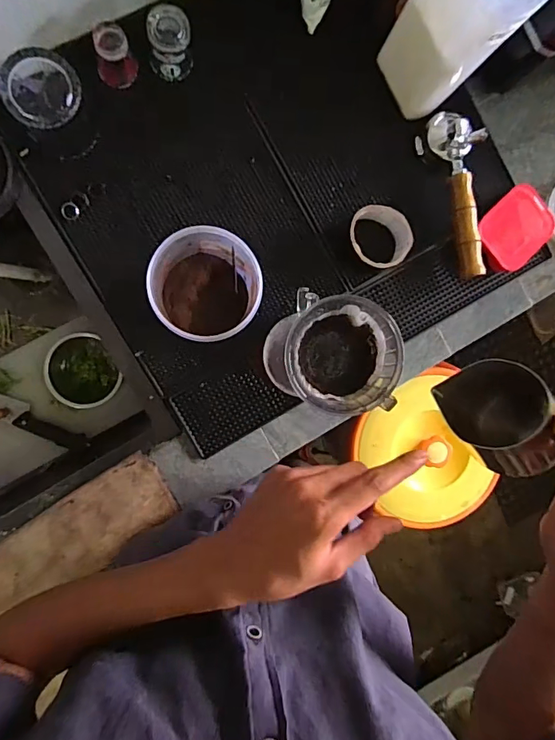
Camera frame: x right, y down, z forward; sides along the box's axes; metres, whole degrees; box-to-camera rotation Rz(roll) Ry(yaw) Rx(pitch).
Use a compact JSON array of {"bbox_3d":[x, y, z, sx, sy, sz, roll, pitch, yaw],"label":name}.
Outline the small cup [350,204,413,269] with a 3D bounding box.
[{"bbox_3d":[0.134,-0.177,0.624,0.076,0.053,0.082,0,92,-9],"label":"small cup"}]

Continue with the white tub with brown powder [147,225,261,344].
[{"bbox_3d":[-0.085,-0.094,0.540,0.112,0.156,0.111,0,92,-9],"label":"white tub with brown powder"}]

